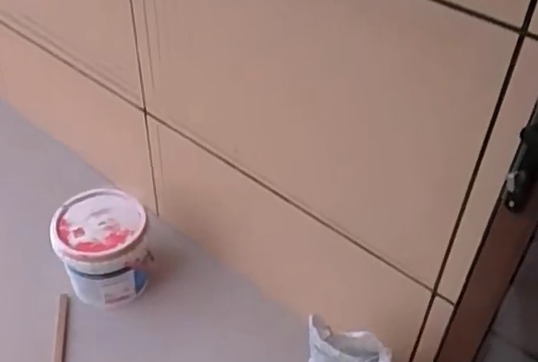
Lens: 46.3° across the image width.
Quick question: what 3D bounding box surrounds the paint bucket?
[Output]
[{"bbox_3d":[-0.442,0.194,1.702,0.226,0.270,0.213,2,43,-2],"label":"paint bucket"}]

